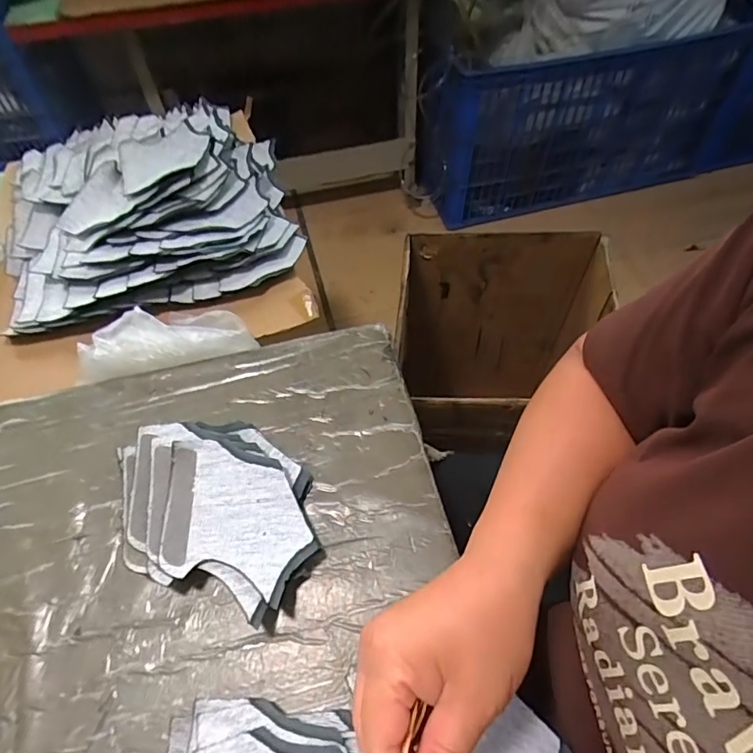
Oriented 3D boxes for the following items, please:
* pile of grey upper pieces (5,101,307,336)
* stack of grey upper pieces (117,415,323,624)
[{"bbox_3d":[-0.287,-0.223,0.622,0.330,0.080,0.327,-13,56,-7],"label":"pile of grey upper pieces"},{"bbox_3d":[-0.126,0.099,0.395,0.170,0.029,0.128,20,58,15],"label":"stack of grey upper pieces"}]

